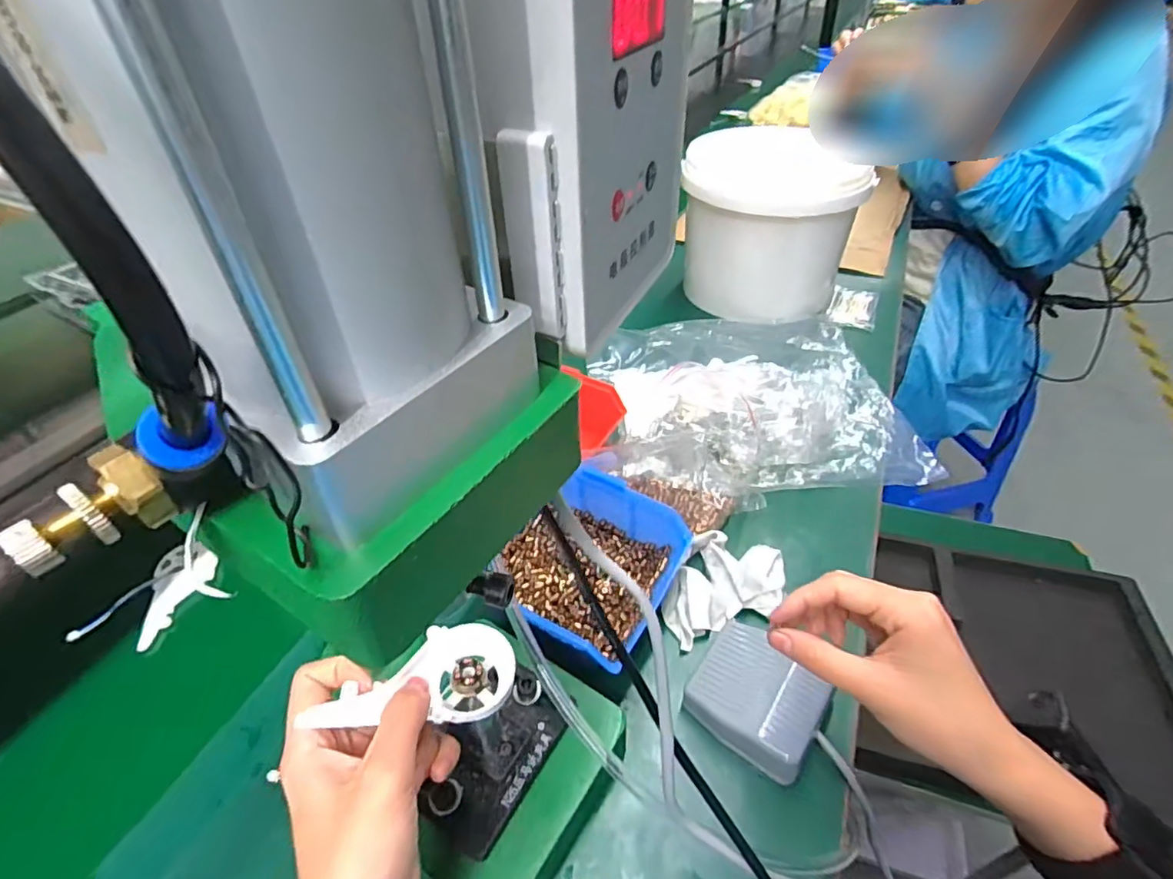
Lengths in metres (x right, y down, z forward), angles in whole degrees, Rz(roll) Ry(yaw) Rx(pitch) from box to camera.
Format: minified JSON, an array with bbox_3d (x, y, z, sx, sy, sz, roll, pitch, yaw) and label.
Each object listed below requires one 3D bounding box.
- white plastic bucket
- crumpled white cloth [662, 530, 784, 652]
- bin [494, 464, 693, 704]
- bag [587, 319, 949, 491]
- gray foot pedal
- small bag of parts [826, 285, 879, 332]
[{"bbox_3d":[0.234,-0.282,0.765,0.192,0.193,0.185,-1,41,1],"label":"white plastic bucket"},{"bbox_3d":[0.106,0.118,0.443,0.076,0.026,0.094,18,45,22],"label":"crumpled white cloth"},{"bbox_3d":[-0.007,0.097,0.432,0.139,0.068,0.140,20,46,23],"label":"bin"},{"bbox_3d":[0.180,-0.068,0.627,0.322,0.073,0.306,-3,41,0],"label":"bag"},{"bbox_3d":[0.115,0.168,0.380,0.081,0.032,0.074,27,49,29],"label":"gray foot pedal"},{"bbox_3d":[0.371,-0.185,0.793,0.060,0.004,0.108,15,45,19],"label":"small bag of parts"}]

